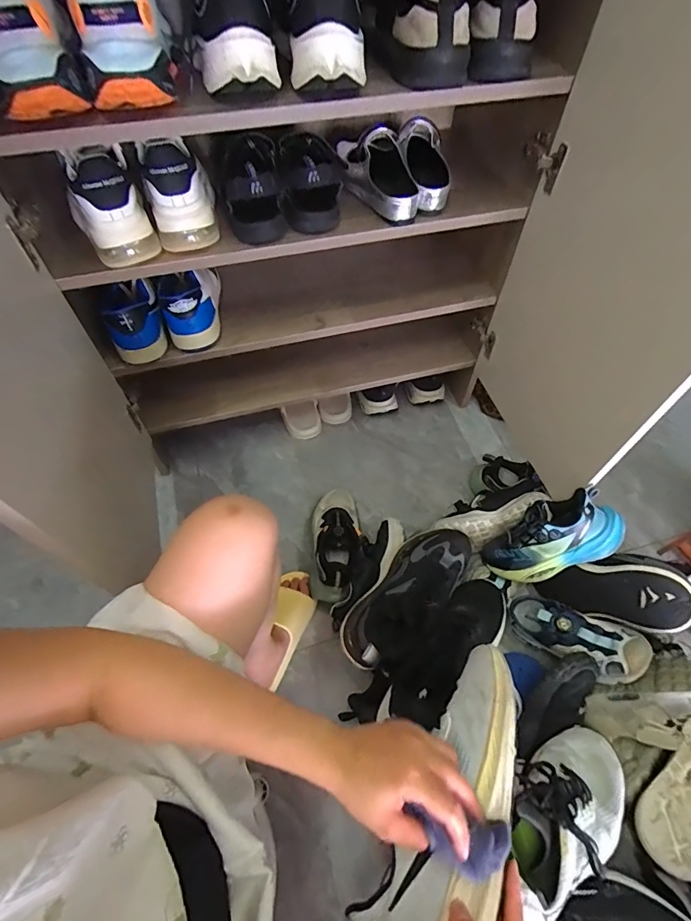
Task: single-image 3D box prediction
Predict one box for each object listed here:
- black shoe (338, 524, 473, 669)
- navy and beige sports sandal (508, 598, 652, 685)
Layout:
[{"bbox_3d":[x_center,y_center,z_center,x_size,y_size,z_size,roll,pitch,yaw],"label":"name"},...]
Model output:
[{"bbox_3d":[0.110,0.216,0.708,0.115,0.077,0.275,36,63,21],"label":"black shoe"},{"bbox_3d":[0.385,0.293,0.723,0.211,0.075,0.089,14,52,46],"label":"navy and beige sports sandal"}]

